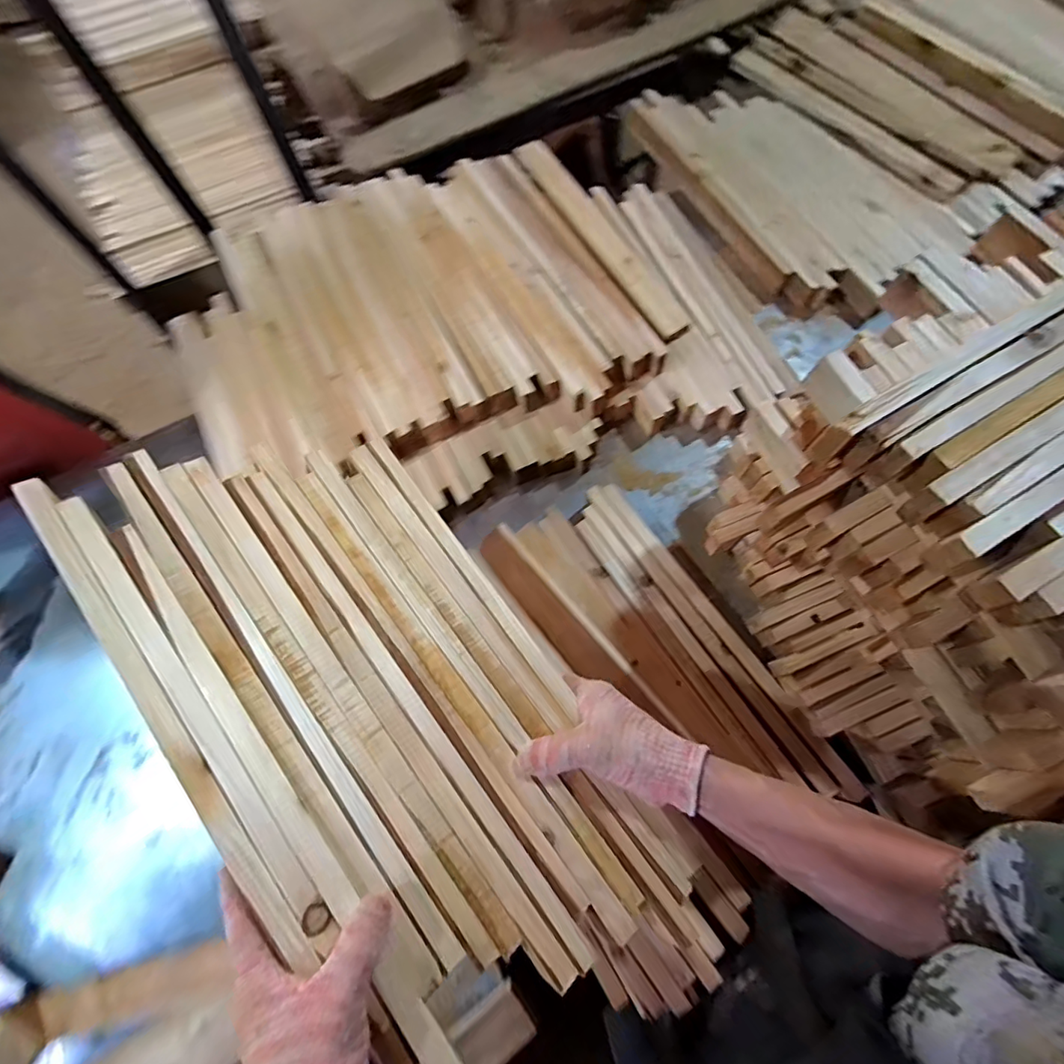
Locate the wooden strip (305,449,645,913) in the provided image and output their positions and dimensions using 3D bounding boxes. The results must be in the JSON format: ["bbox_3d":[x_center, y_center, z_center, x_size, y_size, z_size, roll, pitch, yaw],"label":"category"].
[{"bbox_3d":[-0.066,0.109,0.471,0.017,0.010,0.486,-37,77,-10],"label":"wooden strip"}]

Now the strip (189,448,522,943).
[{"bbox_3d":[-0.162,0.120,0.437,0.019,0.007,0.477,-37,77,-10],"label":"strip"}]

